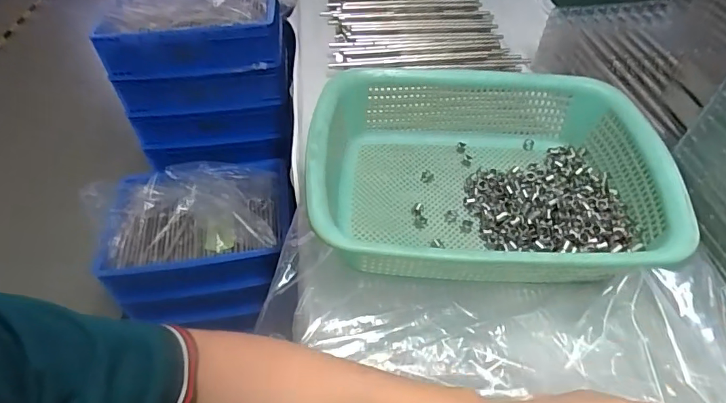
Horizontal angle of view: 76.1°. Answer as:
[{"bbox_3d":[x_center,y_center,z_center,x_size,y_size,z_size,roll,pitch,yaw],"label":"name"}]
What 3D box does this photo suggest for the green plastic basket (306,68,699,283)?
[{"bbox_3d":[0.107,-0.028,0.412,0.288,0.079,0.219,-1,46,4],"label":"green plastic basket"}]

